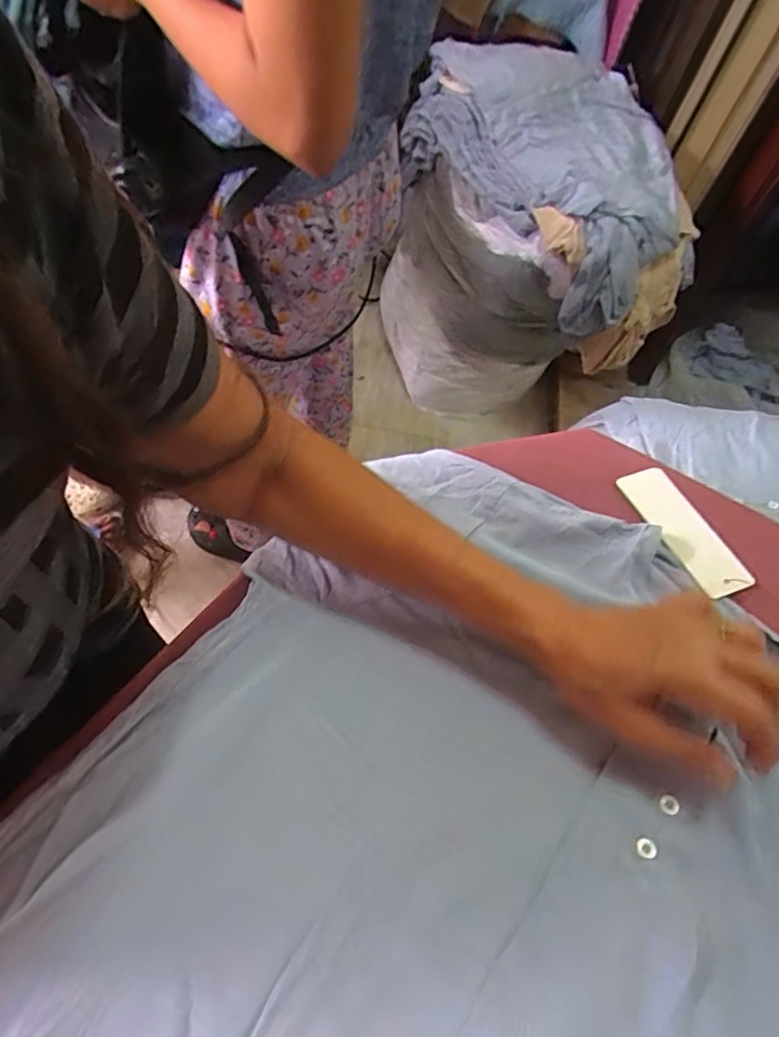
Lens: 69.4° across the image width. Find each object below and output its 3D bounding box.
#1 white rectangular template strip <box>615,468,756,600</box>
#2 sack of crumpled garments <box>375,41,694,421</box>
[{"bbox_3d":[0.235,0.008,0.452,0.041,0.008,0.120,-23,59,-6],"label":"white rectangular template strip"},{"bbox_3d":[0.318,-0.597,1.396,0.477,0.695,0.641,-21,65,-18],"label":"sack of crumpled garments"}]

